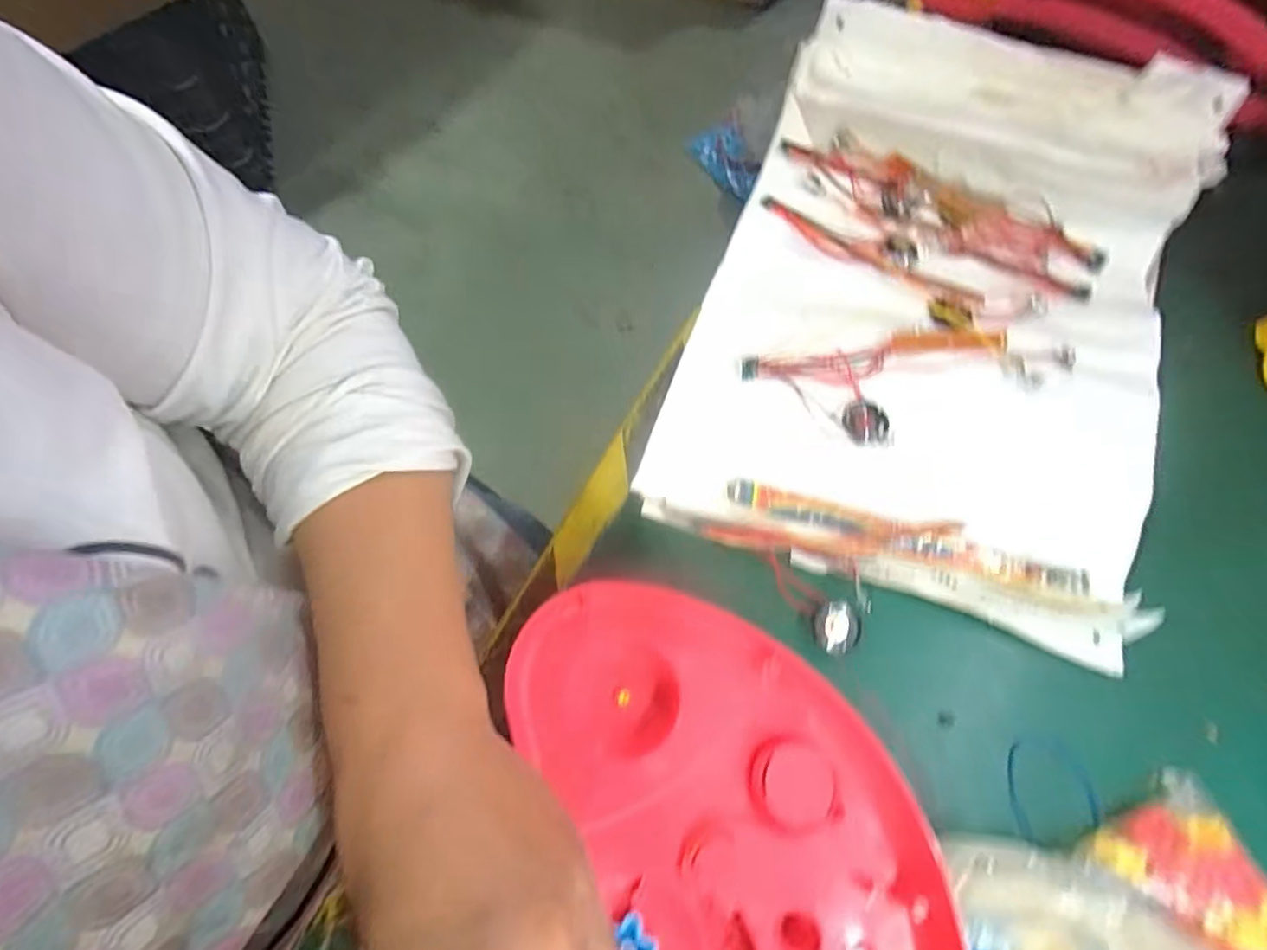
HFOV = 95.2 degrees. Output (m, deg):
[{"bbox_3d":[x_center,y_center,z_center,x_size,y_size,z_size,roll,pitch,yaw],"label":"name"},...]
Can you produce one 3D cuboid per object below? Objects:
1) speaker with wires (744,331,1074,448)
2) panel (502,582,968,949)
[{"bbox_3d":[0.178,-0.059,0.364,0.206,0.008,0.067,-9,69,-4],"label":"speaker with wires"},{"bbox_3d":[0.019,0.230,0.239,0.222,0.039,0.334,14,69,5],"label":"panel"}]

